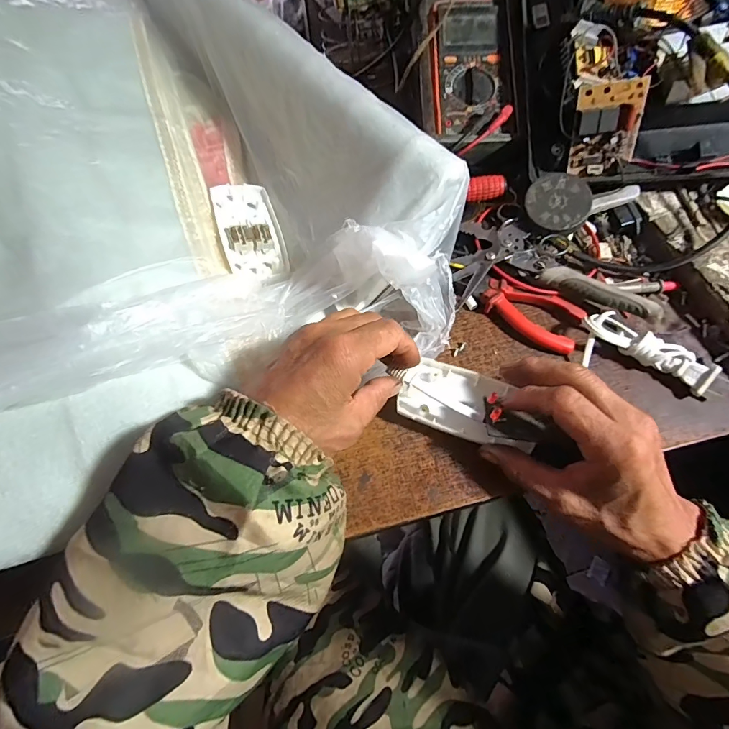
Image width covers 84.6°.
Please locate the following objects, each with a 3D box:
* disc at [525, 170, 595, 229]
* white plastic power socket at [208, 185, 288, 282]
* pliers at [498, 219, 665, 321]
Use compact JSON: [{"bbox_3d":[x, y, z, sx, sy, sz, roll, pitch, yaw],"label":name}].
[{"bbox_3d":[0.178,-0.150,0.367,0.056,0.004,0.051,-2,81,13],"label":"disc"},{"bbox_3d":[-0.105,-0.124,0.367,0.052,0.024,0.110,-19,62,-6],"label":"white plastic power socket"},{"bbox_3d":[0.180,-0.078,0.356,0.041,0.016,0.150,-41,66,-17],"label":"pliers"}]

